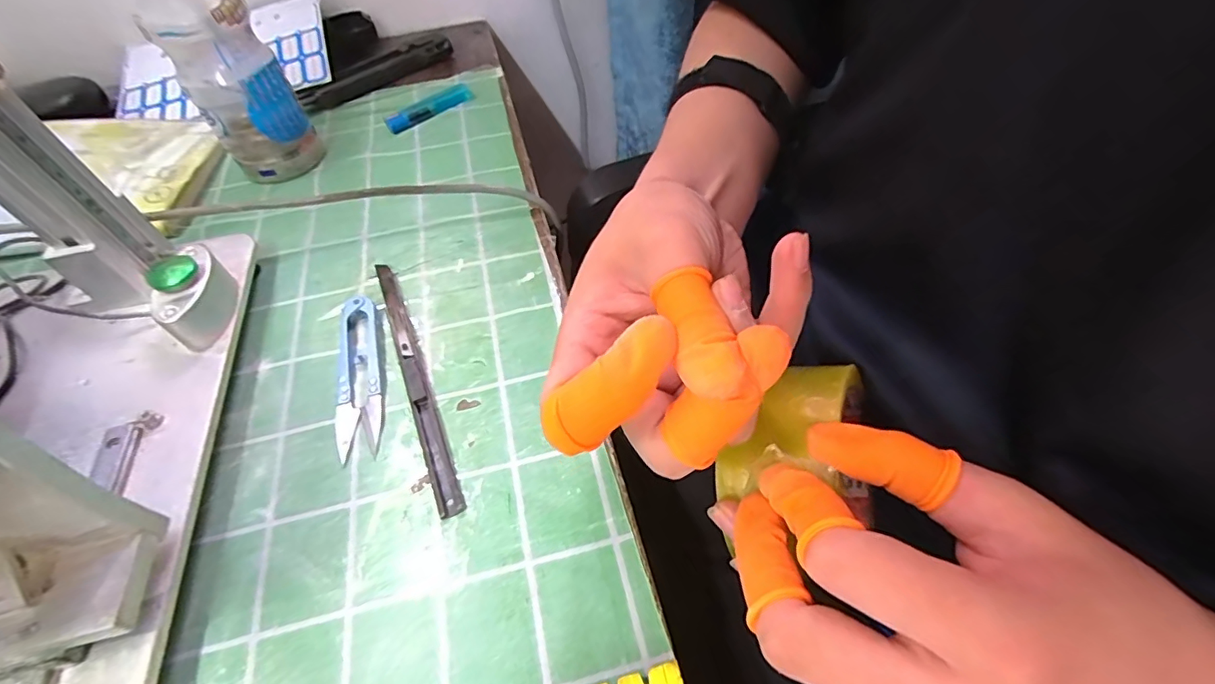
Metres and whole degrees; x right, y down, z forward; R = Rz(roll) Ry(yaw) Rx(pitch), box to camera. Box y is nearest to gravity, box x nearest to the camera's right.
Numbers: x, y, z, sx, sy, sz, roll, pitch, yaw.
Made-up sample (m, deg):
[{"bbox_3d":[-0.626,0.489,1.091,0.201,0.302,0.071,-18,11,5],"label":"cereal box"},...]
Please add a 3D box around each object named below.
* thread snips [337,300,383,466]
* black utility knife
[{"bbox_3d":[-0.137,0.016,0.288,0.023,0.010,0.100,-15,54,-7],"label":"thread snips"},{"bbox_3d":[-0.108,0.015,0.288,0.012,0.007,0.173,-22,55,-12],"label":"black utility knife"}]

